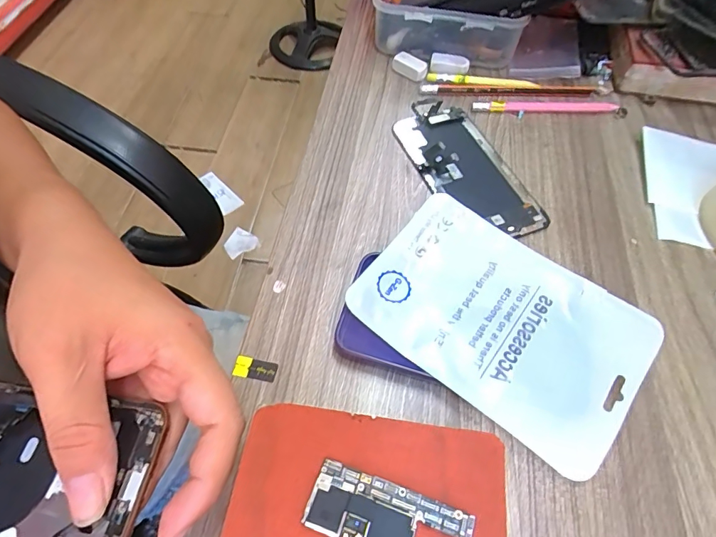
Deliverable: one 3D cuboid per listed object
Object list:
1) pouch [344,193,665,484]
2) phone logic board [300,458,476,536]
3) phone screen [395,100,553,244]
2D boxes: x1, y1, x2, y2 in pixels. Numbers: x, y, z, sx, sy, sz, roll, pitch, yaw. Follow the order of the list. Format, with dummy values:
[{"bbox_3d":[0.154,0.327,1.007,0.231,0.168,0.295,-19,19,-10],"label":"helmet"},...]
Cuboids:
[{"bbox_3d":[0.084,0.030,0.259,0.157,0.009,0.106,35,68,16],"label":"pouch"},{"bbox_3d":[0.013,0.101,0.179,0.066,0.004,0.026,16,59,8],"label":"phone logic board"},{"bbox_3d":[0.083,-0.078,0.336,0.065,0.013,0.141,-22,66,-13],"label":"phone screen"}]

